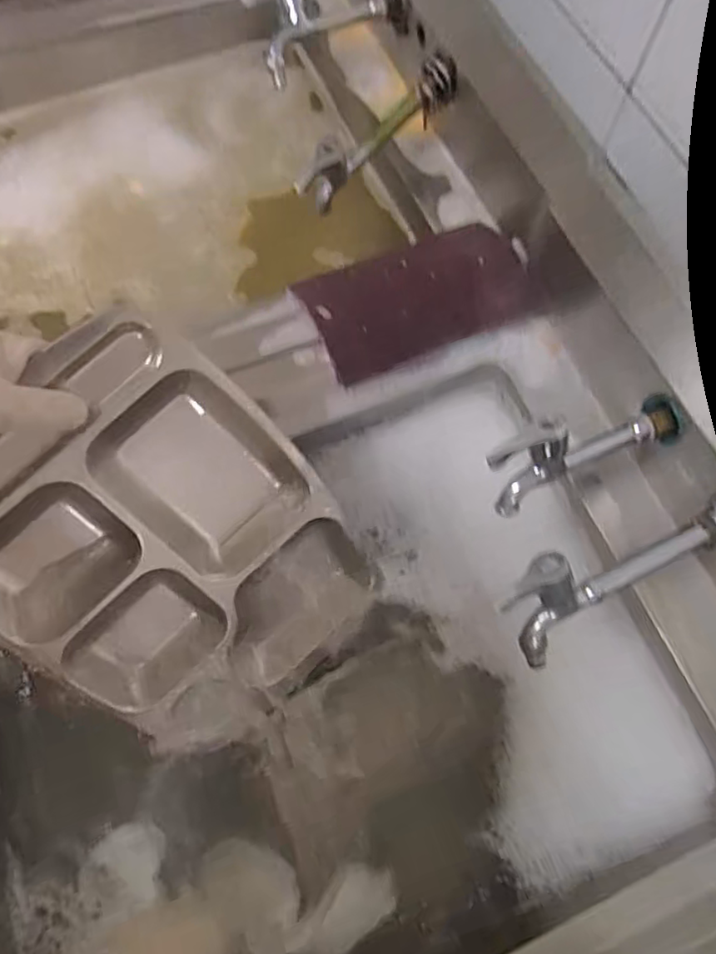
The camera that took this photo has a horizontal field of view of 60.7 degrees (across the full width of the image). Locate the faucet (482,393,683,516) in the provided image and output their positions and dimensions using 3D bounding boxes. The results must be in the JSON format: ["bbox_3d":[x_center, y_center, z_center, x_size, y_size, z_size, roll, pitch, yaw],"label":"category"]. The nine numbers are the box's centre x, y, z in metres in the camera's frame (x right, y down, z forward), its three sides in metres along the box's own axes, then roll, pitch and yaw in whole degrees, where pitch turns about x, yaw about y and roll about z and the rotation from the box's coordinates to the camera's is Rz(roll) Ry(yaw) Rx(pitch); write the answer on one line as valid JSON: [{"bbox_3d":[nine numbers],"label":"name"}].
[{"bbox_3d":[0.183,-0.028,0.485,0.174,0.060,0.048,-23,72,-8],"label":"faucet"}]

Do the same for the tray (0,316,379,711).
[{"bbox_3d":[-0.154,0.064,0.513,0.250,0.040,0.345,-44,120,-7],"label":"tray"}]

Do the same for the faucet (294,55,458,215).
[{"bbox_3d":[0.025,-0.357,0.649,0.049,0.074,0.222,38,74,13],"label":"faucet"}]

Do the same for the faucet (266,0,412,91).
[{"bbox_3d":[-0.031,-0.503,0.664,0.175,0.063,0.068,-27,72,-9],"label":"faucet"}]

